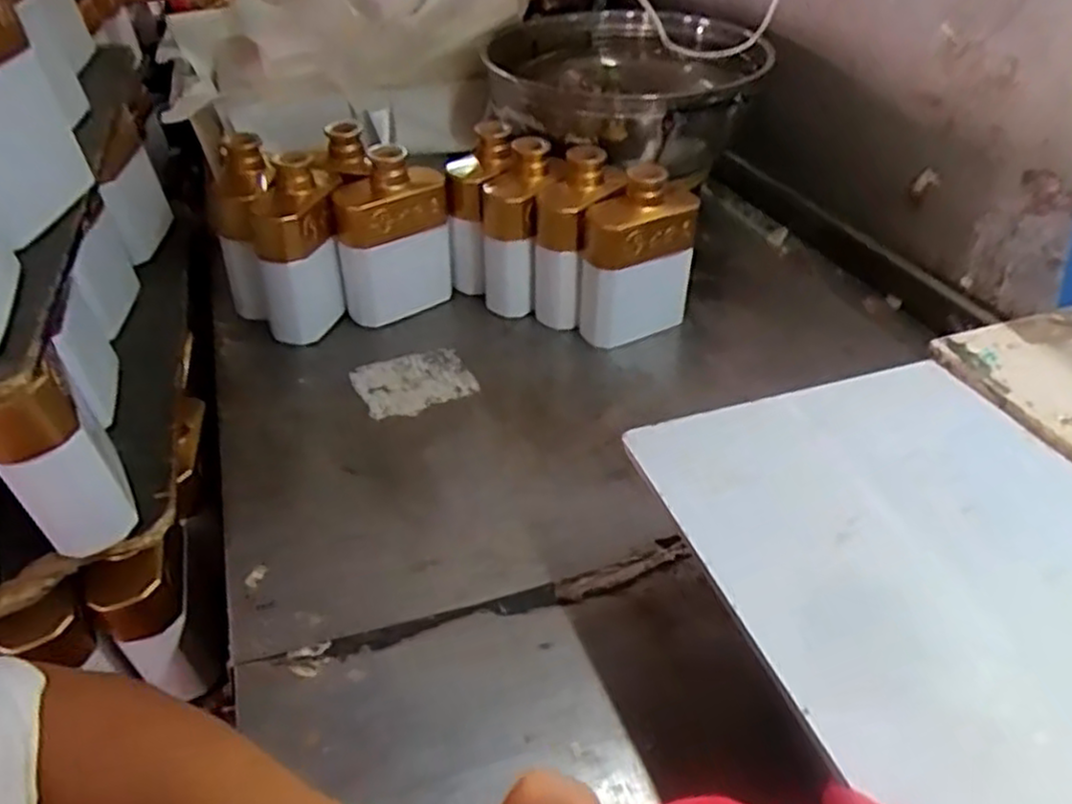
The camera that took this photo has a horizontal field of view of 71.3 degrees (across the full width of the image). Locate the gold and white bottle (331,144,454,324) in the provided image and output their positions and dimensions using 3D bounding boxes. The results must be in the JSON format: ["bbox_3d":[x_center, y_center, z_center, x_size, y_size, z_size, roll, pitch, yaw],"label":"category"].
[{"bbox_3d":[-0.145,-0.162,0.766,0.117,0.160,0.061,-11,41,-8],"label":"gold and white bottle"}]

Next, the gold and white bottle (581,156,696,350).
[{"bbox_3d":[0.096,-0.131,0.731,0.103,0.175,0.053,-22,43,-19],"label":"gold and white bottle"}]

